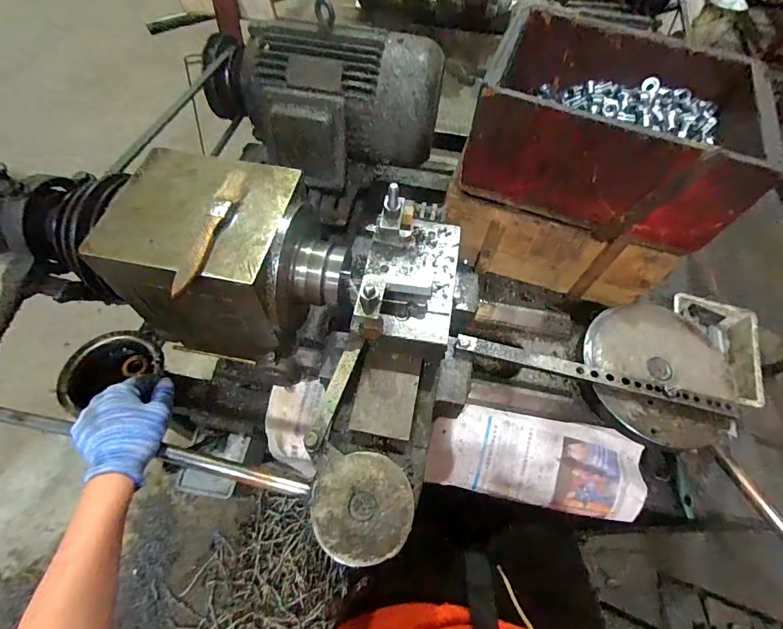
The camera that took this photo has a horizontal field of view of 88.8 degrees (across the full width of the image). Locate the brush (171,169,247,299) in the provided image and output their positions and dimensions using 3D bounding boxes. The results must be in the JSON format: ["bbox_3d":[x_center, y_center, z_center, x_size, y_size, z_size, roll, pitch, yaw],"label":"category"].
[{"bbox_3d":[-0.175,-0.085,0.385,0.023,0.012,0.153,12,60,4],"label":"brush"}]

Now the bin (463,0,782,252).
[{"bbox_3d":[0.304,-0.266,0.571,0.341,0.153,0.246,19,61,8],"label":"bin"}]

